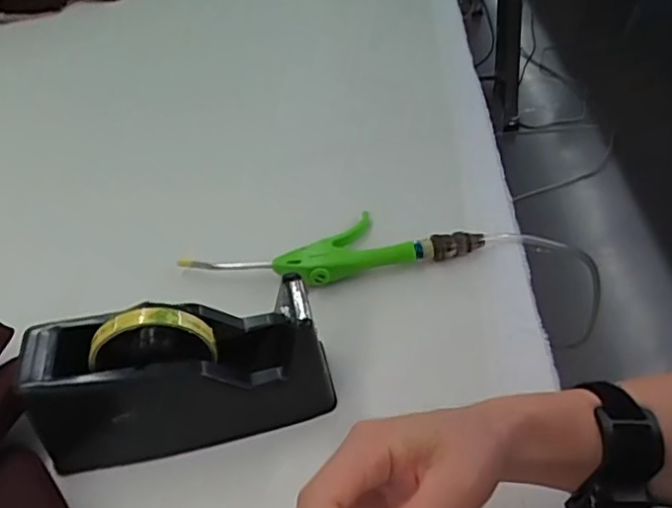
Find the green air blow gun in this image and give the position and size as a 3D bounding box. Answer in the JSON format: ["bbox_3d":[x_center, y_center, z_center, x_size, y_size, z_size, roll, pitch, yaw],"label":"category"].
[{"bbox_3d":[-0.004,-0.004,0.555,0.270,0.024,0.072,-13,43,-8],"label":"green air blow gun"}]

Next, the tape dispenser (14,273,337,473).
[{"bbox_3d":[-0.110,0.077,0.417,0.202,0.099,0.077,-10,42,-5],"label":"tape dispenser"}]

